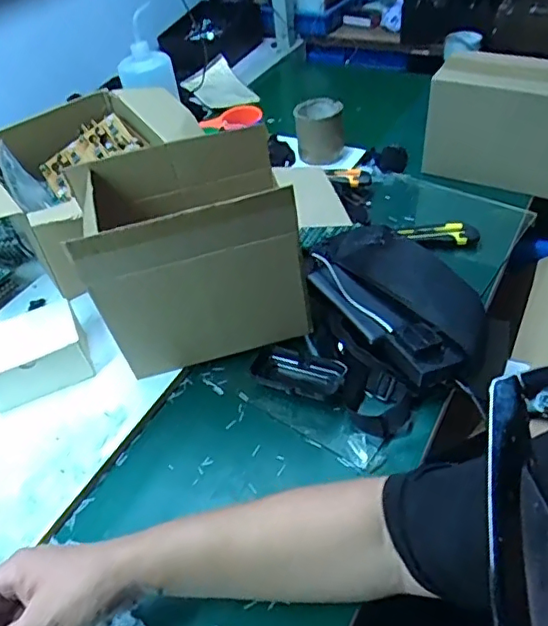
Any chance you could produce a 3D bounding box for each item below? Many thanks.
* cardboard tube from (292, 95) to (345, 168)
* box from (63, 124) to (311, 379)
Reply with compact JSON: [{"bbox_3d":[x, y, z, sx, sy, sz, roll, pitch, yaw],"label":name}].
[{"bbox_3d":[0.076,-0.323,0.989,0.064,0.084,0.074,-20,45,-13],"label":"cardboard tube"},{"bbox_3d":[-0.089,-0.052,0.656,0.219,0.243,0.145,-13,44,-6],"label":"box"}]

